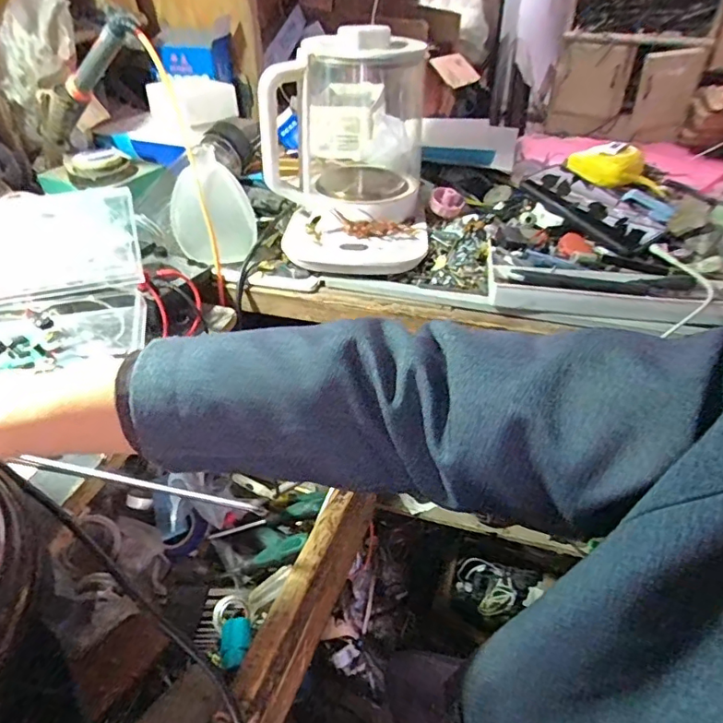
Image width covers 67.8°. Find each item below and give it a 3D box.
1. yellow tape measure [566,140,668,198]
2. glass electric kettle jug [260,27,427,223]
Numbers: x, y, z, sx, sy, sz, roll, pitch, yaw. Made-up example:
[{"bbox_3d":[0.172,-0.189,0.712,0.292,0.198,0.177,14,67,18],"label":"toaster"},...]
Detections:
[{"bbox_3d":[0.331,-0.252,0.698,0.121,0.040,0.059,5,40,6],"label":"yellow tape measure"},{"bbox_3d":[-0.015,-0.291,0.646,0.170,0.181,0.182,8,40,9],"label":"glass electric kettle jug"}]

